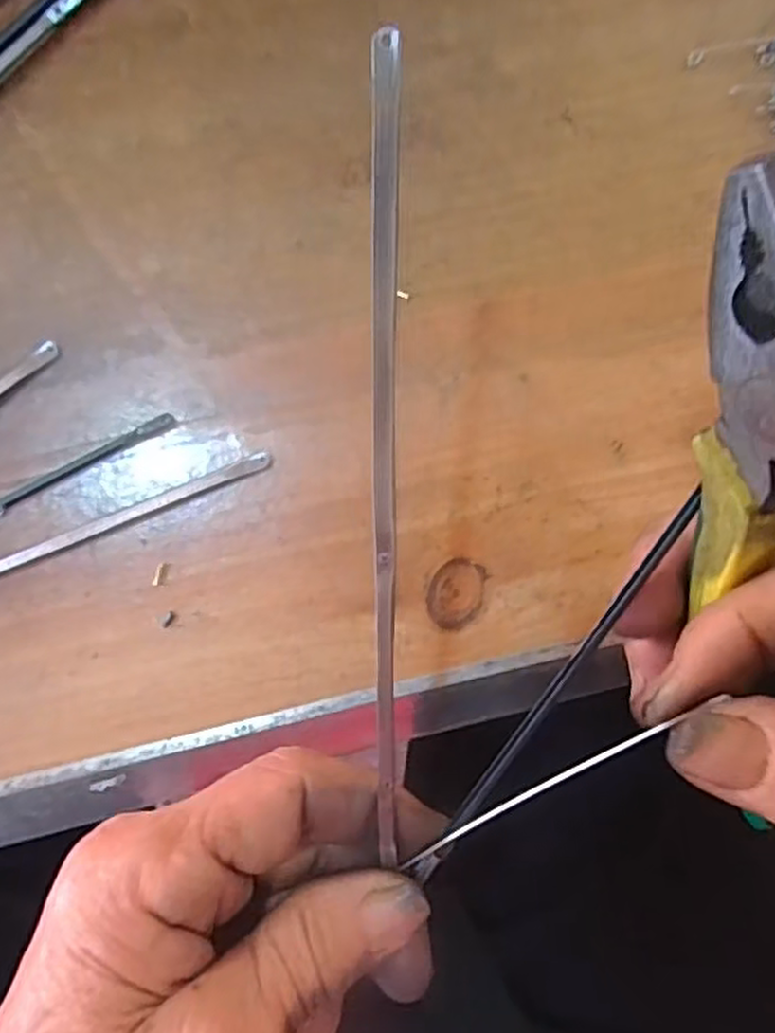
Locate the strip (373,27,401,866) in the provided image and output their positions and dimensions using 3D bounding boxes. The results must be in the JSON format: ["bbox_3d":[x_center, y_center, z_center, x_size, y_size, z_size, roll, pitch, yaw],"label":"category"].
[{"bbox_3d":[0.000,-0.001,0.147,0.005,0.008,0.165,-1,108,-2],"label":"strip"}]

